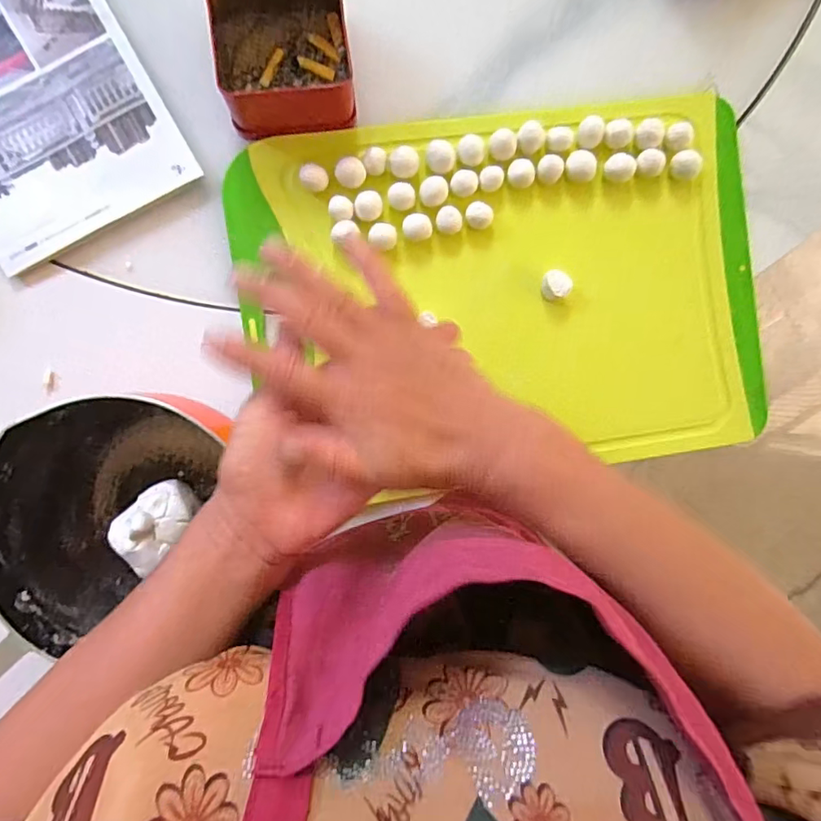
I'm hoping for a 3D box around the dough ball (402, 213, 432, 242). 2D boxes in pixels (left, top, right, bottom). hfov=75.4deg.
[{"bbox_3d":[0.005,-0.143,0.416,0.022,0.014,0.019,7,91,-4],"label":"dough ball"}]

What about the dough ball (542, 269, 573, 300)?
[{"bbox_3d":[0.115,-0.100,0.425,0.020,0.023,0.023,-28,93,-3],"label":"dough ball"}]

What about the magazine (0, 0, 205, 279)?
[{"bbox_3d":[-0.294,-0.260,0.388,0.161,0.007,0.275,-29,93,-3],"label":"magazine"}]

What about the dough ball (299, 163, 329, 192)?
[{"bbox_3d":[-0.073,-0.178,0.407,0.020,0.013,0.017,23,90,-4],"label":"dough ball"}]

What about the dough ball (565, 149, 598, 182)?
[{"bbox_3d":[0.136,-0.195,0.426,0.022,0.015,0.023,0,91,-4],"label":"dough ball"}]

